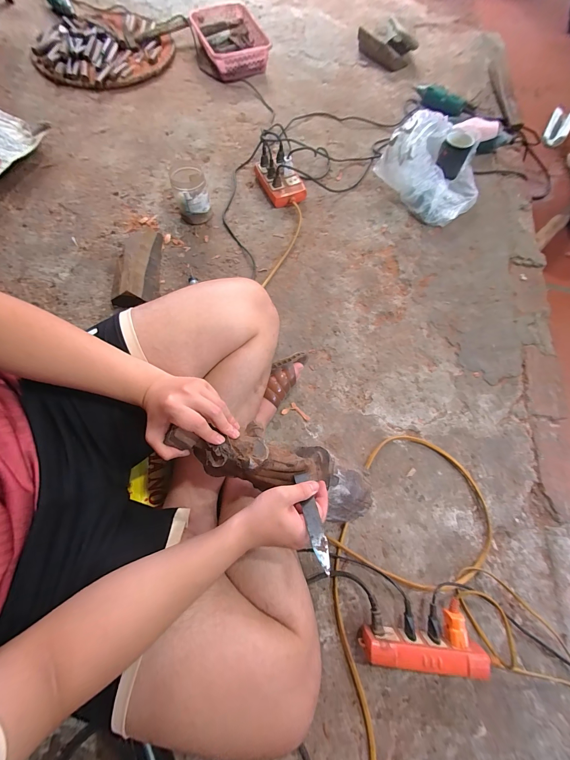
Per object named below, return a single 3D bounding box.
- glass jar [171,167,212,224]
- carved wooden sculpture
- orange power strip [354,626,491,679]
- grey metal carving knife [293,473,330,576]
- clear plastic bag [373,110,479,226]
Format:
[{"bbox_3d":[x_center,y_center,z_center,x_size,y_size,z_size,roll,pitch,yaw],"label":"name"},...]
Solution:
[{"bbox_3d":[-0.256,-0.515,0.794,0.085,0.128,0.091,0,72,-1],"label":"glass jar"},{"bbox_3d":[-0.044,0.115,0.425,0.243,0.089,0.078,18,69,-30],"label":"carved wooden sculpture"},{"bbox_3d":[0.233,0.458,0.487,0.200,0.059,0.041,5,71,-1],"label":"orange power strip"},{"bbox_3d":[0.035,0.174,0.368,0.019,0.150,0.007,-12,115,-5],"label":"grey metal carving knife"},{"bbox_3d":[0.468,-0.639,0.852,0.262,0.161,0.283,-39,77,-12],"label":"clear plastic bag"}]

